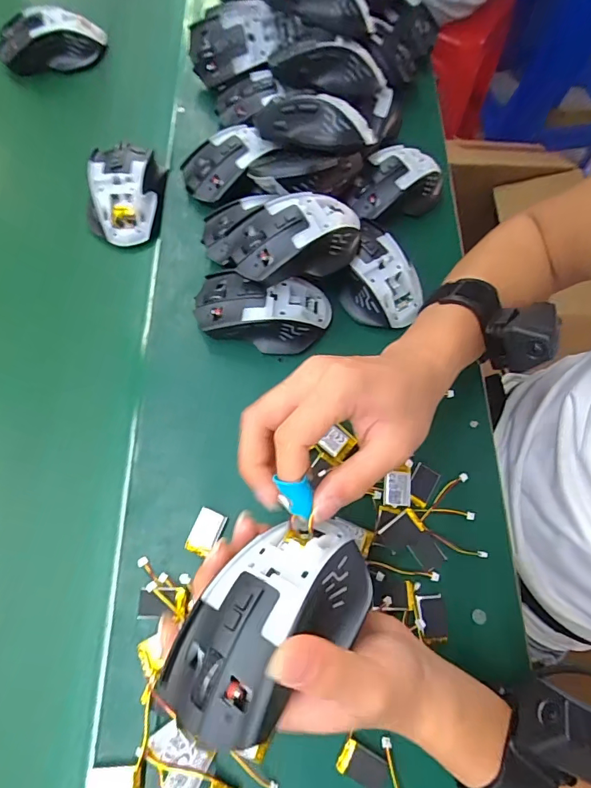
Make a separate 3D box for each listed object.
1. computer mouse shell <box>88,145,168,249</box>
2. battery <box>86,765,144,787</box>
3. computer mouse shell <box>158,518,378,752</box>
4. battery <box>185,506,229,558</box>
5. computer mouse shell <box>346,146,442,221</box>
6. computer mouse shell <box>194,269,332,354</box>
[{"bbox_3d":[-0.166,-0.198,0.422,0.067,0.032,0.102,4,71,-1],"label":"computer mouse shell"},{"bbox_3d":[-0.113,0.246,0.274,0.035,0.010,0.021,0,71,-3],"label":"battery"},{"bbox_3d":[-0.009,0.106,0.214,0.114,0.041,0.060,-32,32,-34],"label":"computer mouse shell"},{"bbox_3d":[-0.067,0.104,0.327,0.021,0.008,0.032,21,71,5],"label":"battery"},{"bbox_3d":[0.098,-0.204,0.432,0.096,0.041,0.059,-33,75,-13],"label":"computer mouse shell"},{"bbox_3d":[-0.028,-0.073,0.379,0.115,0.043,0.063,5,71,-1],"label":"computer mouse shell"}]

